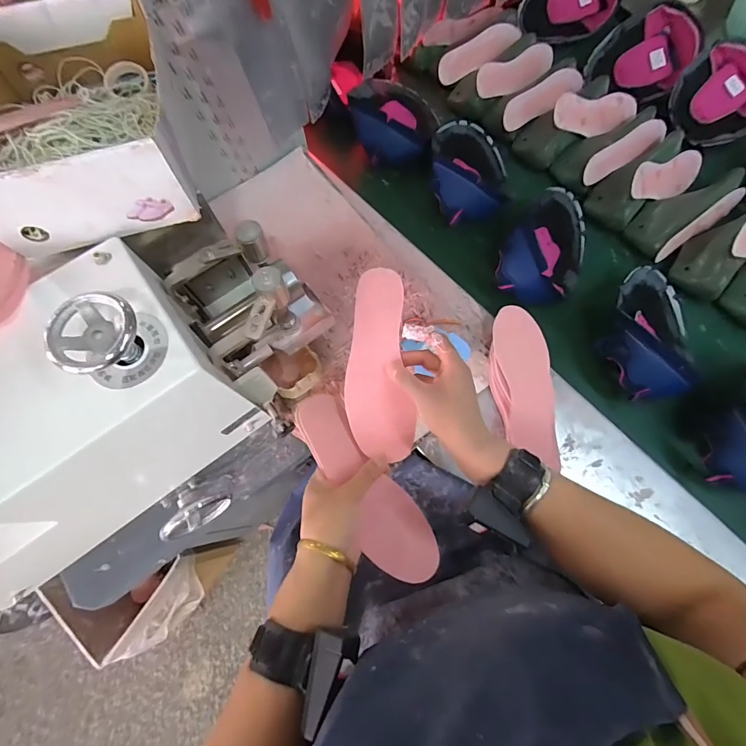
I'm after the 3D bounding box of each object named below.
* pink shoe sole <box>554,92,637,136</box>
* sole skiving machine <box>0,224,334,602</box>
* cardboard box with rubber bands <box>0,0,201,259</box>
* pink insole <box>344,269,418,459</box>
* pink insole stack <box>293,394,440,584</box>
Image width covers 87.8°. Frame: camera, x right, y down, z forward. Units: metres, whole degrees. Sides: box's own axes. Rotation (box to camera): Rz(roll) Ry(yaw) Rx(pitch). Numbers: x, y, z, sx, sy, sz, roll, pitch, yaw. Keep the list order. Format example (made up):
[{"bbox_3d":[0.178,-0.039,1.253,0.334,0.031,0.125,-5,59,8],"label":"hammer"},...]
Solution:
[{"bbox_3d":[0.431,-0.498,0.748,0.204,0.067,0.019,-15,53,-19],"label":"pink shoe sole"},{"bbox_3d":[-0.292,0.028,0.440,0.519,0.299,0.241,-31,76,-7],"label":"sole skiving machine"},{"bbox_3d":[-0.296,-0.252,0.377,0.175,0.086,0.240,-19,75,-4],"label":"cardboard box with rubber bands"},{"bbox_3d":[0.007,-0.012,0.446,0.074,0.008,0.212,-2,84,1],"label":"pink insole"},{"bbox_3d":[-0.010,0.122,0.426,0.067,0.026,0.223,-34,77,-8],"label":"pink insole stack"}]

